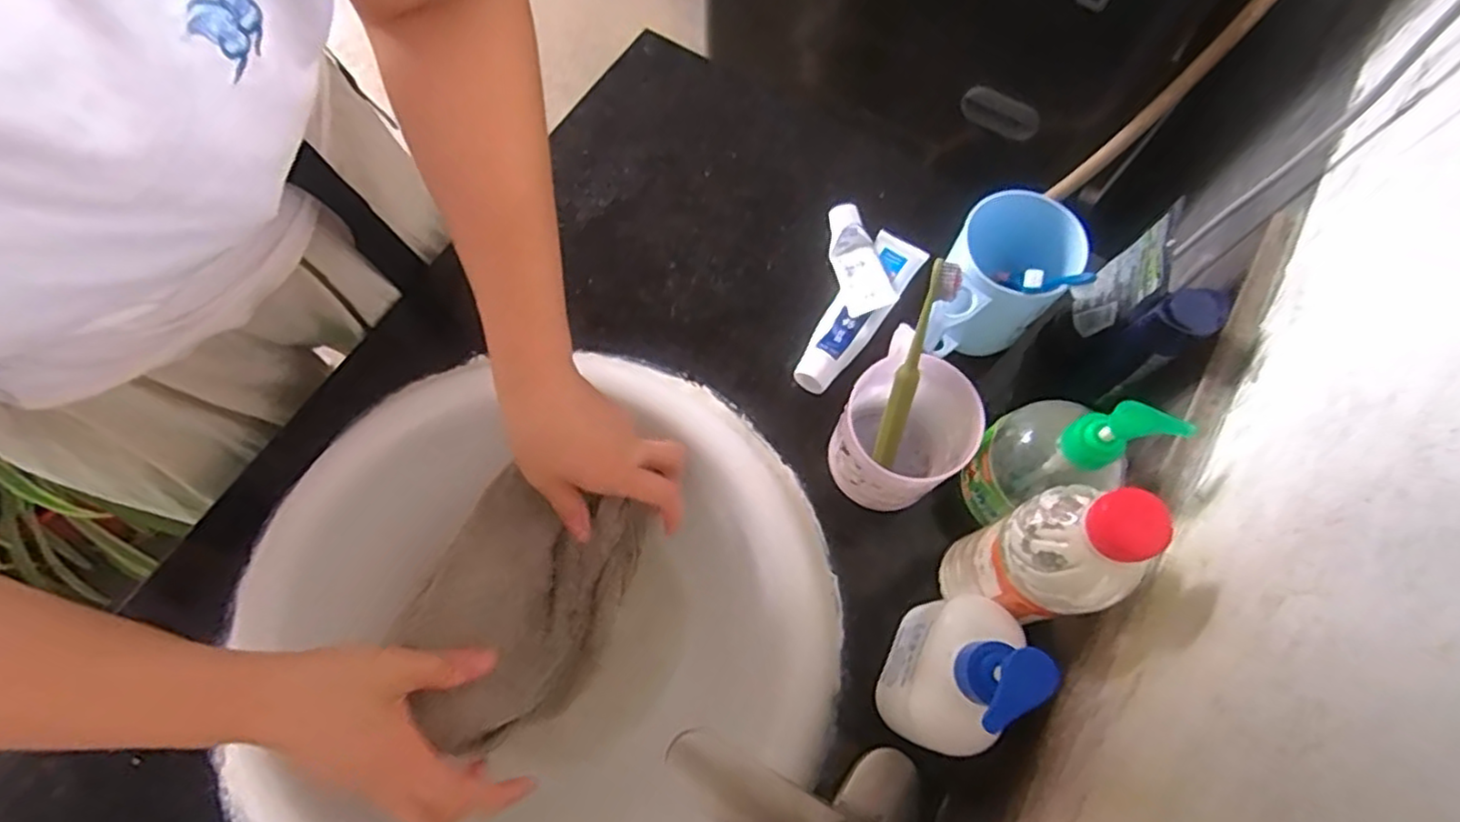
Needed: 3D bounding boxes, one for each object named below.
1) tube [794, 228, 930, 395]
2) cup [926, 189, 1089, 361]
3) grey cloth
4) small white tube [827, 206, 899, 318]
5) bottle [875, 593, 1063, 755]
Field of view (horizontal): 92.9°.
[{"bbox_3d":[0.104,-0.084,0.549,0.043,0.027,0.160,32,73,11],"label":"tube"},{"bbox_3d":[0.188,-0.087,0.501,0.081,0.093,0.113,33,73,11],"label":"cup"},{"bbox_3d":[-0.137,0.129,0.458,0.111,0.069,0.166,19,72,5],"label":"grey cloth"},{"bbox_3d":[0.104,-0.123,0.563,0.038,0.027,0.103,-9,70,-4],"label":"small white tube"},{"bbox_3d":[0.125,0.146,0.390,0.046,0.183,0.087,14,71,5],"label":"bottle"}]

